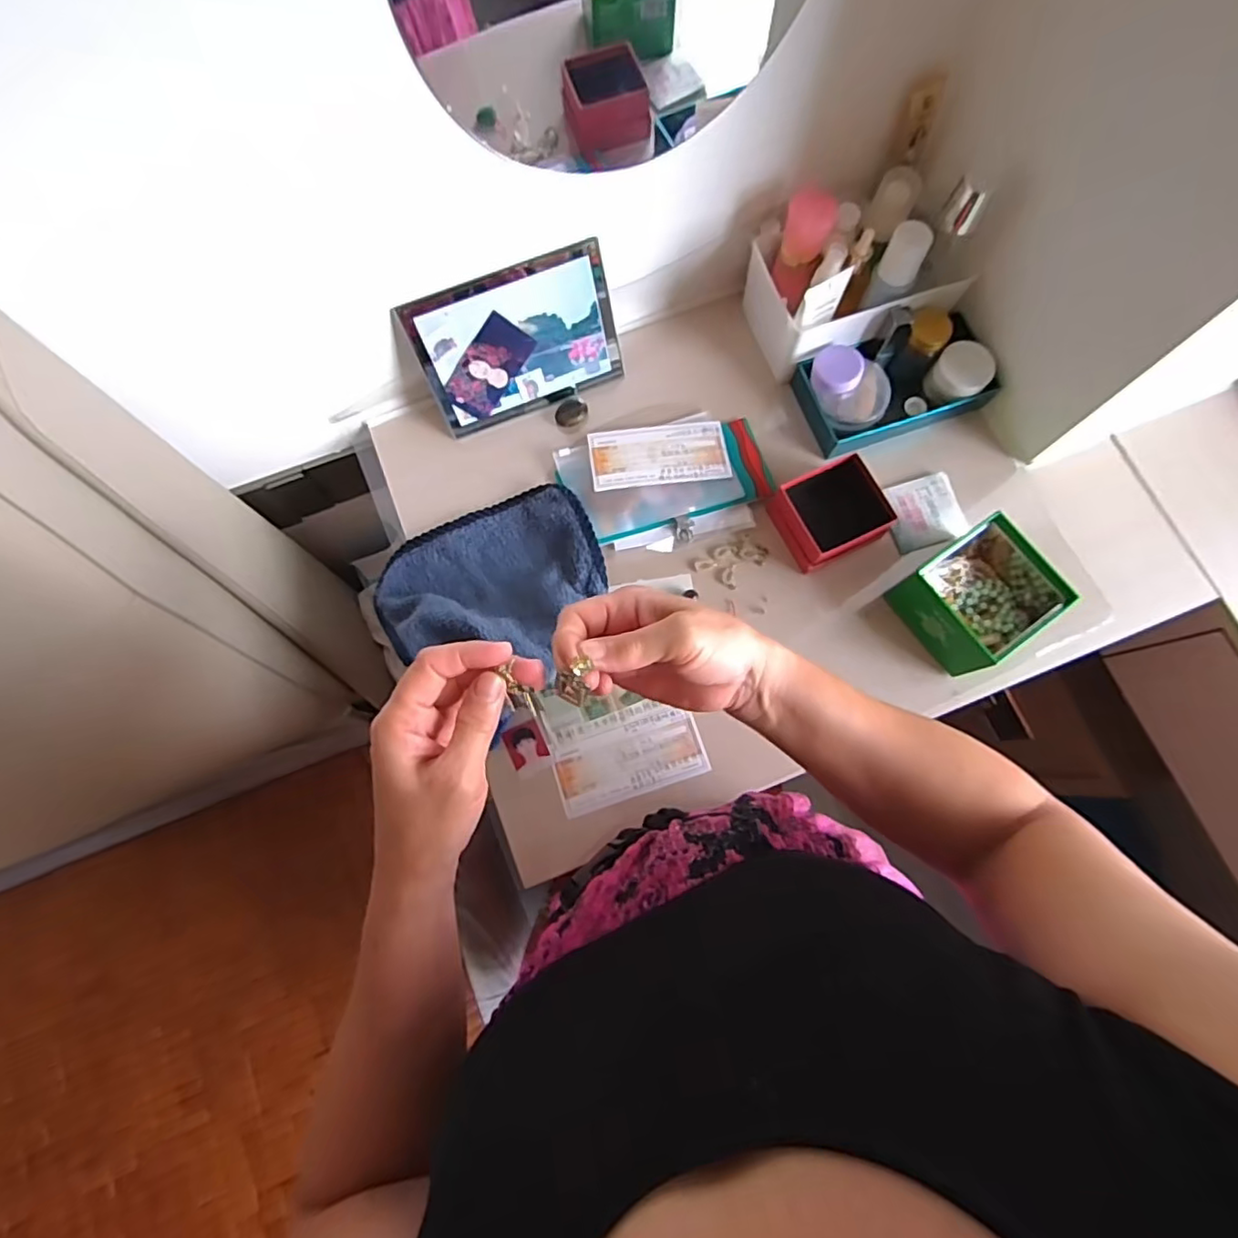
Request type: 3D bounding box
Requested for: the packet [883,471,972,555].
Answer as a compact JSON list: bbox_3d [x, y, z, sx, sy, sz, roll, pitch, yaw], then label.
[{"bbox_3d":[0.307,-0.108,0.616,0.069,0.013,0.071,-13,77,-3],"label":"packet"}]

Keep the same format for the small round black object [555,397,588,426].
[{"bbox_3d":[-0.050,-0.220,0.656,0.034,0.017,0.030,-10,77,-2],"label":"small round black object"}]

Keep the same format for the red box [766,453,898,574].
[{"bbox_3d":[0.204,-0.102,0.593,0.090,0.049,0.083,-23,78,-5],"label":"red box"}]

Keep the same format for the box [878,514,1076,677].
[{"bbox_3d":[0.332,-0.022,0.566,0.121,0.071,0.106,-36,79,-7],"label":"box"}]

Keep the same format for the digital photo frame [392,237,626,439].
[{"bbox_3d":[-0.102,-0.279,0.616,0.193,0.128,0.090,-20,77,-4],"label":"digital photo frame"}]

